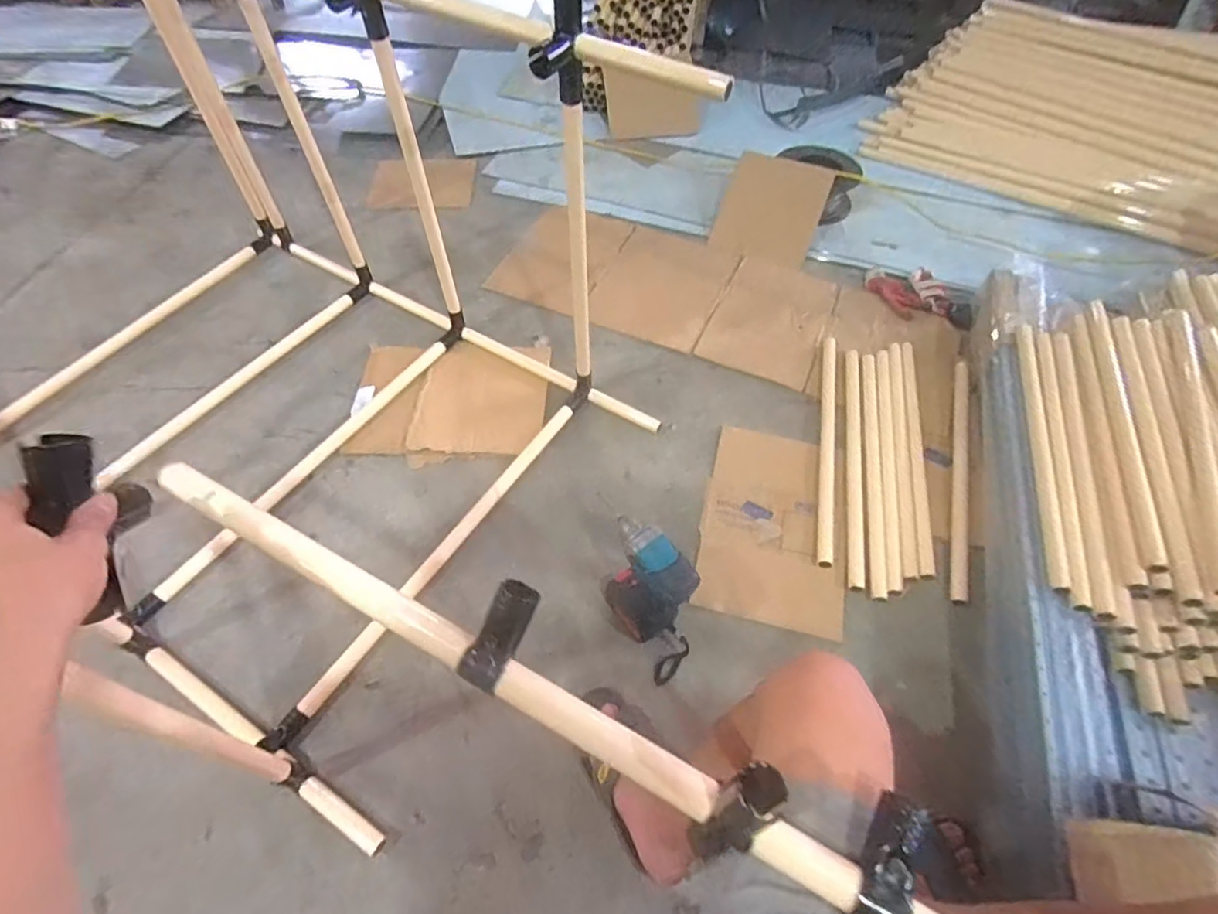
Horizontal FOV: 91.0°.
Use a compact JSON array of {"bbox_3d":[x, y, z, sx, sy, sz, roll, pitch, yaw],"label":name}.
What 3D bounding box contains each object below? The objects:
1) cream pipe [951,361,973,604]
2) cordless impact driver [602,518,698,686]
[{"bbox_3d":[0.703,0.019,1.189,0.029,0.034,0.587,17,58,9],"label":"cream pipe"},{"bbox_3d":[0.065,0.213,0.914,0.073,0.234,0.187,-27,62,-18],"label":"cordless impact driver"}]

